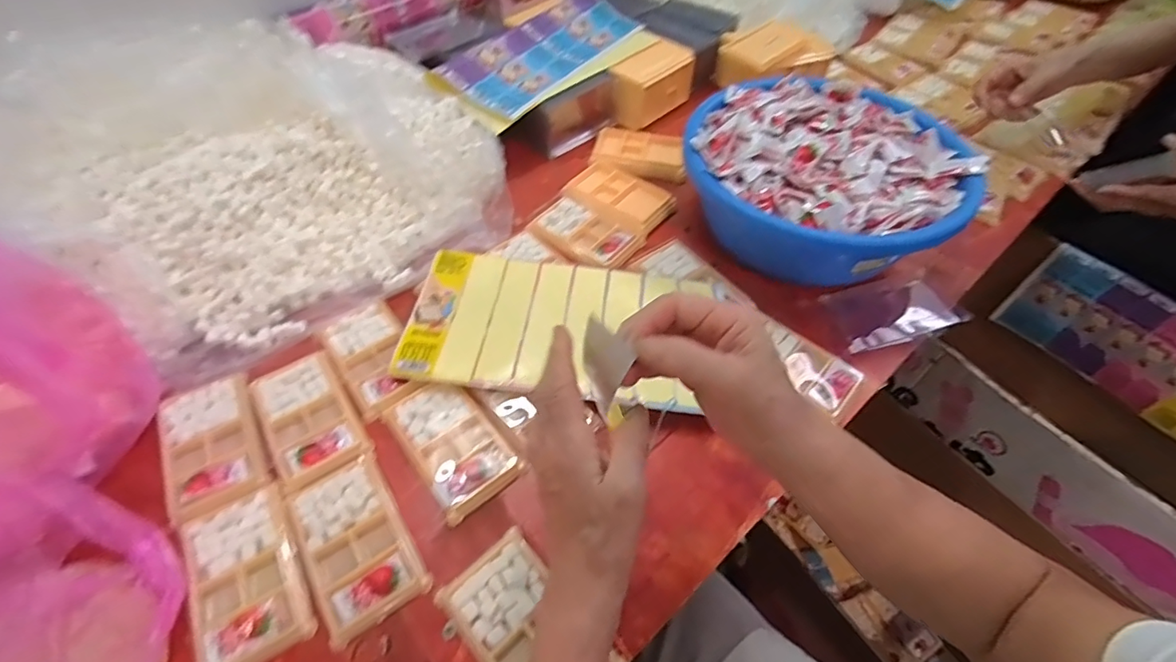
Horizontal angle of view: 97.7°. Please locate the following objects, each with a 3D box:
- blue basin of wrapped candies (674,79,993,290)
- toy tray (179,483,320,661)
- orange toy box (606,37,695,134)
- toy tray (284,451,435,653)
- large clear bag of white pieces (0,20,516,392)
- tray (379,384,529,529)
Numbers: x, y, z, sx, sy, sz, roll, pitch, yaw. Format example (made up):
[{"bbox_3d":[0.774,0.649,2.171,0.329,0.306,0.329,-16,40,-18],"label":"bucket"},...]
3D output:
[{"bbox_3d":[0.274,-0.179,0.623,0.313,0.120,0.276,6,53,4],"label":"blue basin of wrapped candies"},{"bbox_3d":[-0.276,0.197,0.414,0.079,0.011,0.133,-24,57,-18],"label":"toy tray"},{"bbox_3d":[0.102,-0.393,0.819,0.077,0.074,0.139,31,59,21],"label":"orange toy box"},{"bbox_3d":[-0.197,0.172,0.431,0.078,0.013,0.141,-28,58,-20],"label":"toy tray"},{"bbox_3d":[-0.397,-0.192,0.610,0.542,0.161,0.414,-35,60,-24],"label":"large clear bag of white pieces"},{"bbox_3d":[-0.129,0.103,0.486,0.077,0.017,0.134,-33,60,-23],"label":"tray"}]

